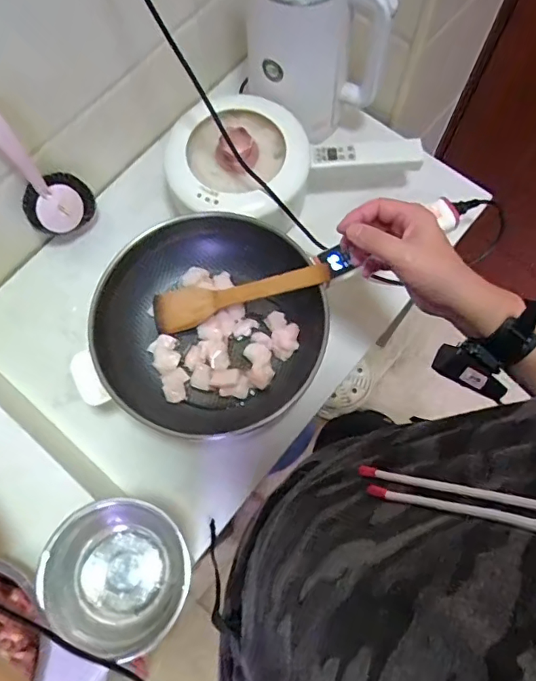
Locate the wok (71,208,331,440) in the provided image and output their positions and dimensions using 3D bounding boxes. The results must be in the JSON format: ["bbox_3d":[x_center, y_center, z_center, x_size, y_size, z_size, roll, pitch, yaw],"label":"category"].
[{"bbox_3d":[-0.069,-0.018,0.626,0.266,0.078,0.267,21,75,7],"label":"wok"}]

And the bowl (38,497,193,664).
[{"bbox_3d":[-0.135,0.211,0.463,0.122,0.059,0.118,0,73,1],"label":"bowl"}]

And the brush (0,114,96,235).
[{"bbox_3d":[-0.285,-0.208,0.613,0.052,0.214,0.085,38,77,11],"label":"brush"}]

